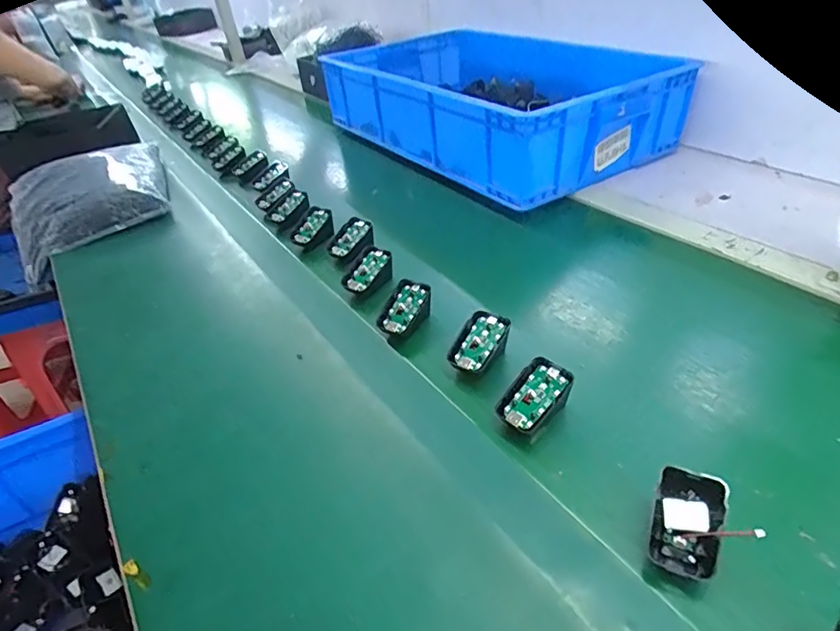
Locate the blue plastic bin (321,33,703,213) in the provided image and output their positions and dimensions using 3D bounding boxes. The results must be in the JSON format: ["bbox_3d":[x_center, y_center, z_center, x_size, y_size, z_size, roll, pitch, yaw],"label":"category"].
[{"bbox_3d":[0.101,-0.471,1.037,0.433,0.124,0.745,-23,41,-19],"label":"blue plastic bin"}]

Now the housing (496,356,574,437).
[{"bbox_3d":[0.103,0.077,0.455,0.042,0.041,0.068,28,50,35],"label":"housing"}]

